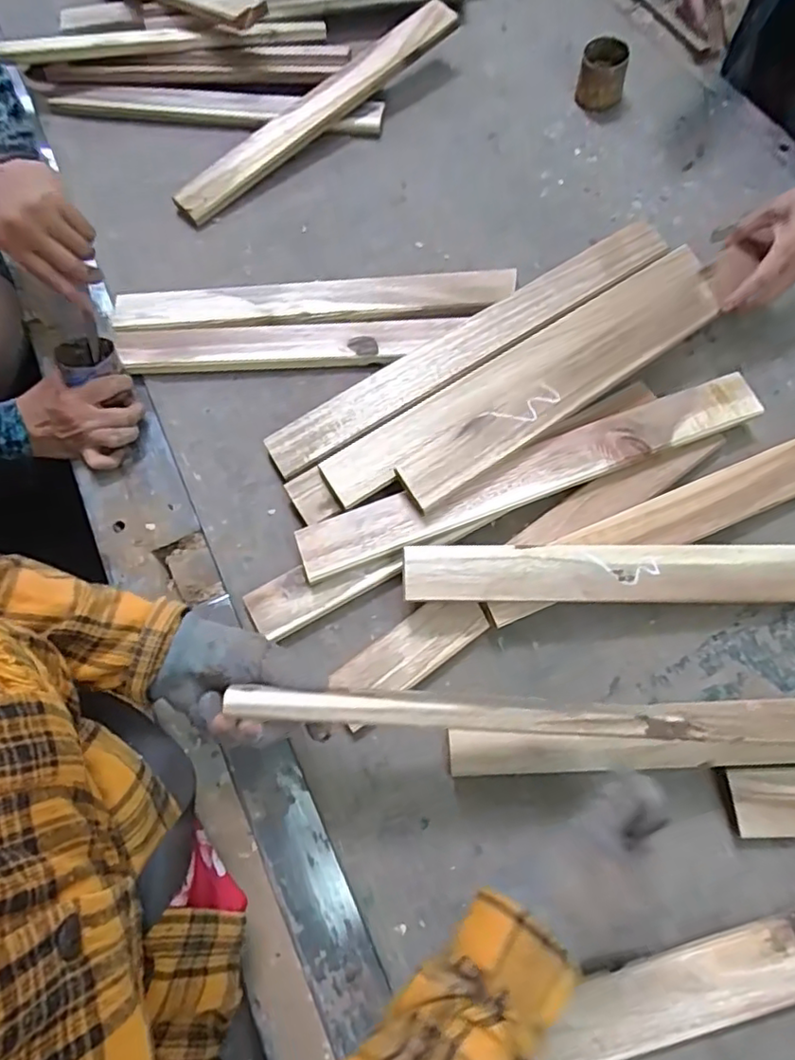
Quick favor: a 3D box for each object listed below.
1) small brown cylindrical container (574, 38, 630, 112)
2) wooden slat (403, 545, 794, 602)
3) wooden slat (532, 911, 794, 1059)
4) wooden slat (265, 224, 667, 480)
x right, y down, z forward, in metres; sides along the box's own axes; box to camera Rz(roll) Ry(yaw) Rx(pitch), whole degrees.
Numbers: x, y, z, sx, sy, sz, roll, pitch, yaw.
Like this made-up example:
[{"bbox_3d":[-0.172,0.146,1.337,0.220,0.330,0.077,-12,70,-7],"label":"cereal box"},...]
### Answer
[{"bbox_3d":[0.271,-0.602,0.796,0.058,0.053,0.069,14,69,7],"label":"small brown cylindrical container"},{"bbox_3d":[0.231,0.037,0.524,0.446,0.007,0.046,0,79,-4],"label":"wooden slat"},{"bbox_3d":[0.218,0.339,0.439,0.250,0.022,0.057,-15,68,-4],"label":"wooden slat"},{"bbox_3d":[0.076,-0.194,0.618,0.468,0.010,0.062,-34,73,-8],"label":"wooden slat"}]

